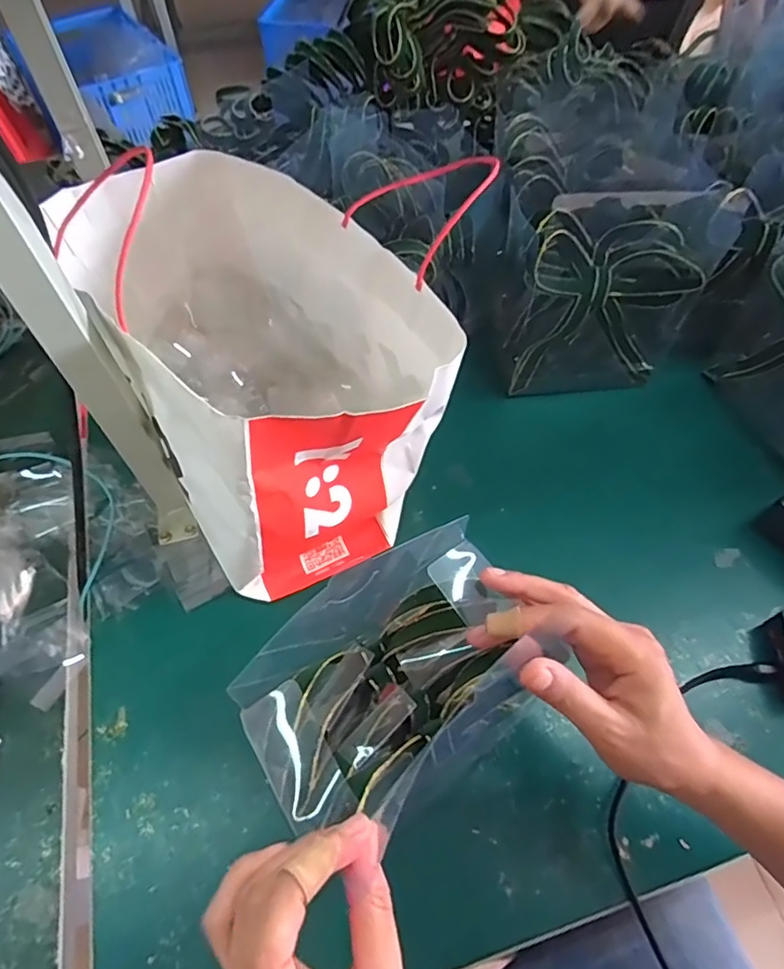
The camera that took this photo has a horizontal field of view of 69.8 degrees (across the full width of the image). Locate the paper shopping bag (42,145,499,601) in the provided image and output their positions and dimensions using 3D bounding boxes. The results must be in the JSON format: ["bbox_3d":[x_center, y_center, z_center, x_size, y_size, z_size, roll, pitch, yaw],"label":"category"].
[{"bbox_3d":[-0.123,-0.124,0.537,0.238,0.228,0.355,-28,61,-15],"label":"paper shopping bag"}]

